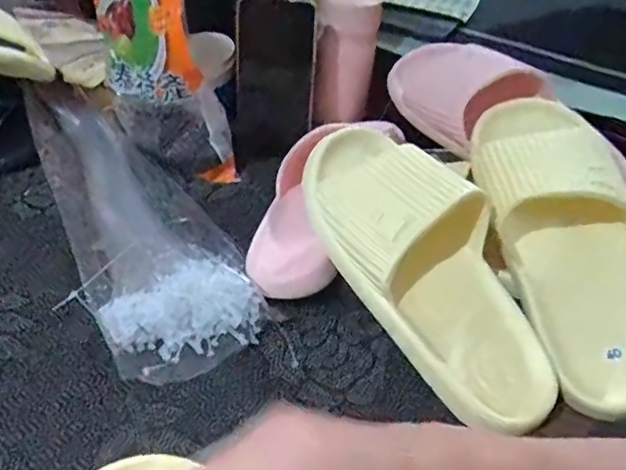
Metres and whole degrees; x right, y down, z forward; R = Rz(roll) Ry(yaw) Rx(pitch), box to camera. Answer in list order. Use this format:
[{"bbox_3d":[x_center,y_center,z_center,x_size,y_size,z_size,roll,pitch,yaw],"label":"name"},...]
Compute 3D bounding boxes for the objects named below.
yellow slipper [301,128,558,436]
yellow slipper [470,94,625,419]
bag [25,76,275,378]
[{"bbox_3d":[0.085,0.018,0.440,0.103,0.072,0.260,-23,72,-28],"label":"yellow slipper"},{"bbox_3d":[0.203,0.000,0.457,0.117,0.070,0.260,-6,68,-12],"label":"yellow slipper"},{"bbox_3d":[-0.168,-0.033,0.547,0.122,0.033,0.393,-17,46,-23],"label":"bag"}]

